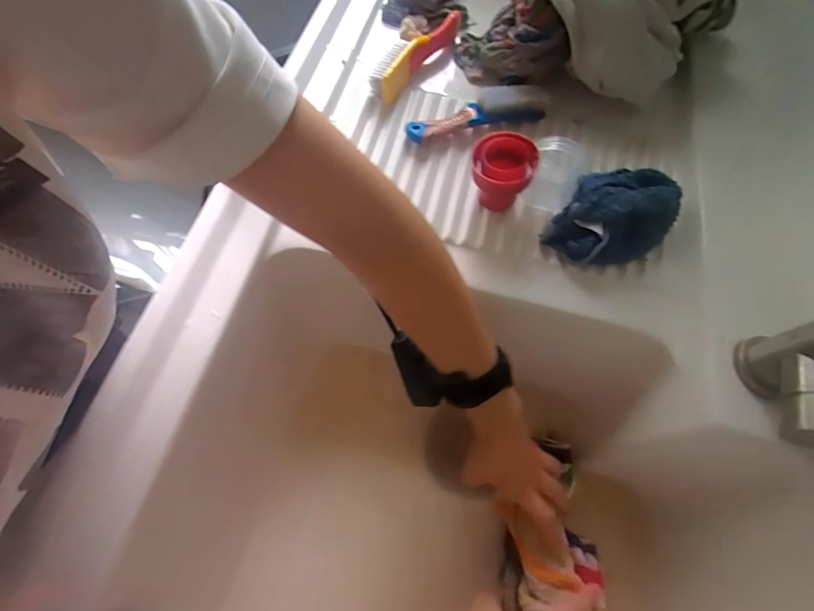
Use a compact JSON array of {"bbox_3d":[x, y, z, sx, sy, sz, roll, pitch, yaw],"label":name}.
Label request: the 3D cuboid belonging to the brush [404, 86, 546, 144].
[{"bbox_3d":[0.075,-0.206,0.428,0.159,0.026,0.037,-16,69,-9],"label":"brush"}]

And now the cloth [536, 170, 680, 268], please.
[{"bbox_3d":[0.202,-0.089,0.385,0.097,0.050,0.131,34,70,12],"label":"cloth"}]

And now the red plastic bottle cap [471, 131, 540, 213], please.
[{"bbox_3d":[0.085,-0.123,0.370,0.056,0.049,0.053,1,67,-2],"label":"red plastic bottle cap"}]

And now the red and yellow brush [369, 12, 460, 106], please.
[{"bbox_3d":[0.011,-0.294,0.462,0.032,0.037,0.162,35,70,12],"label":"red and yellow brush"}]

